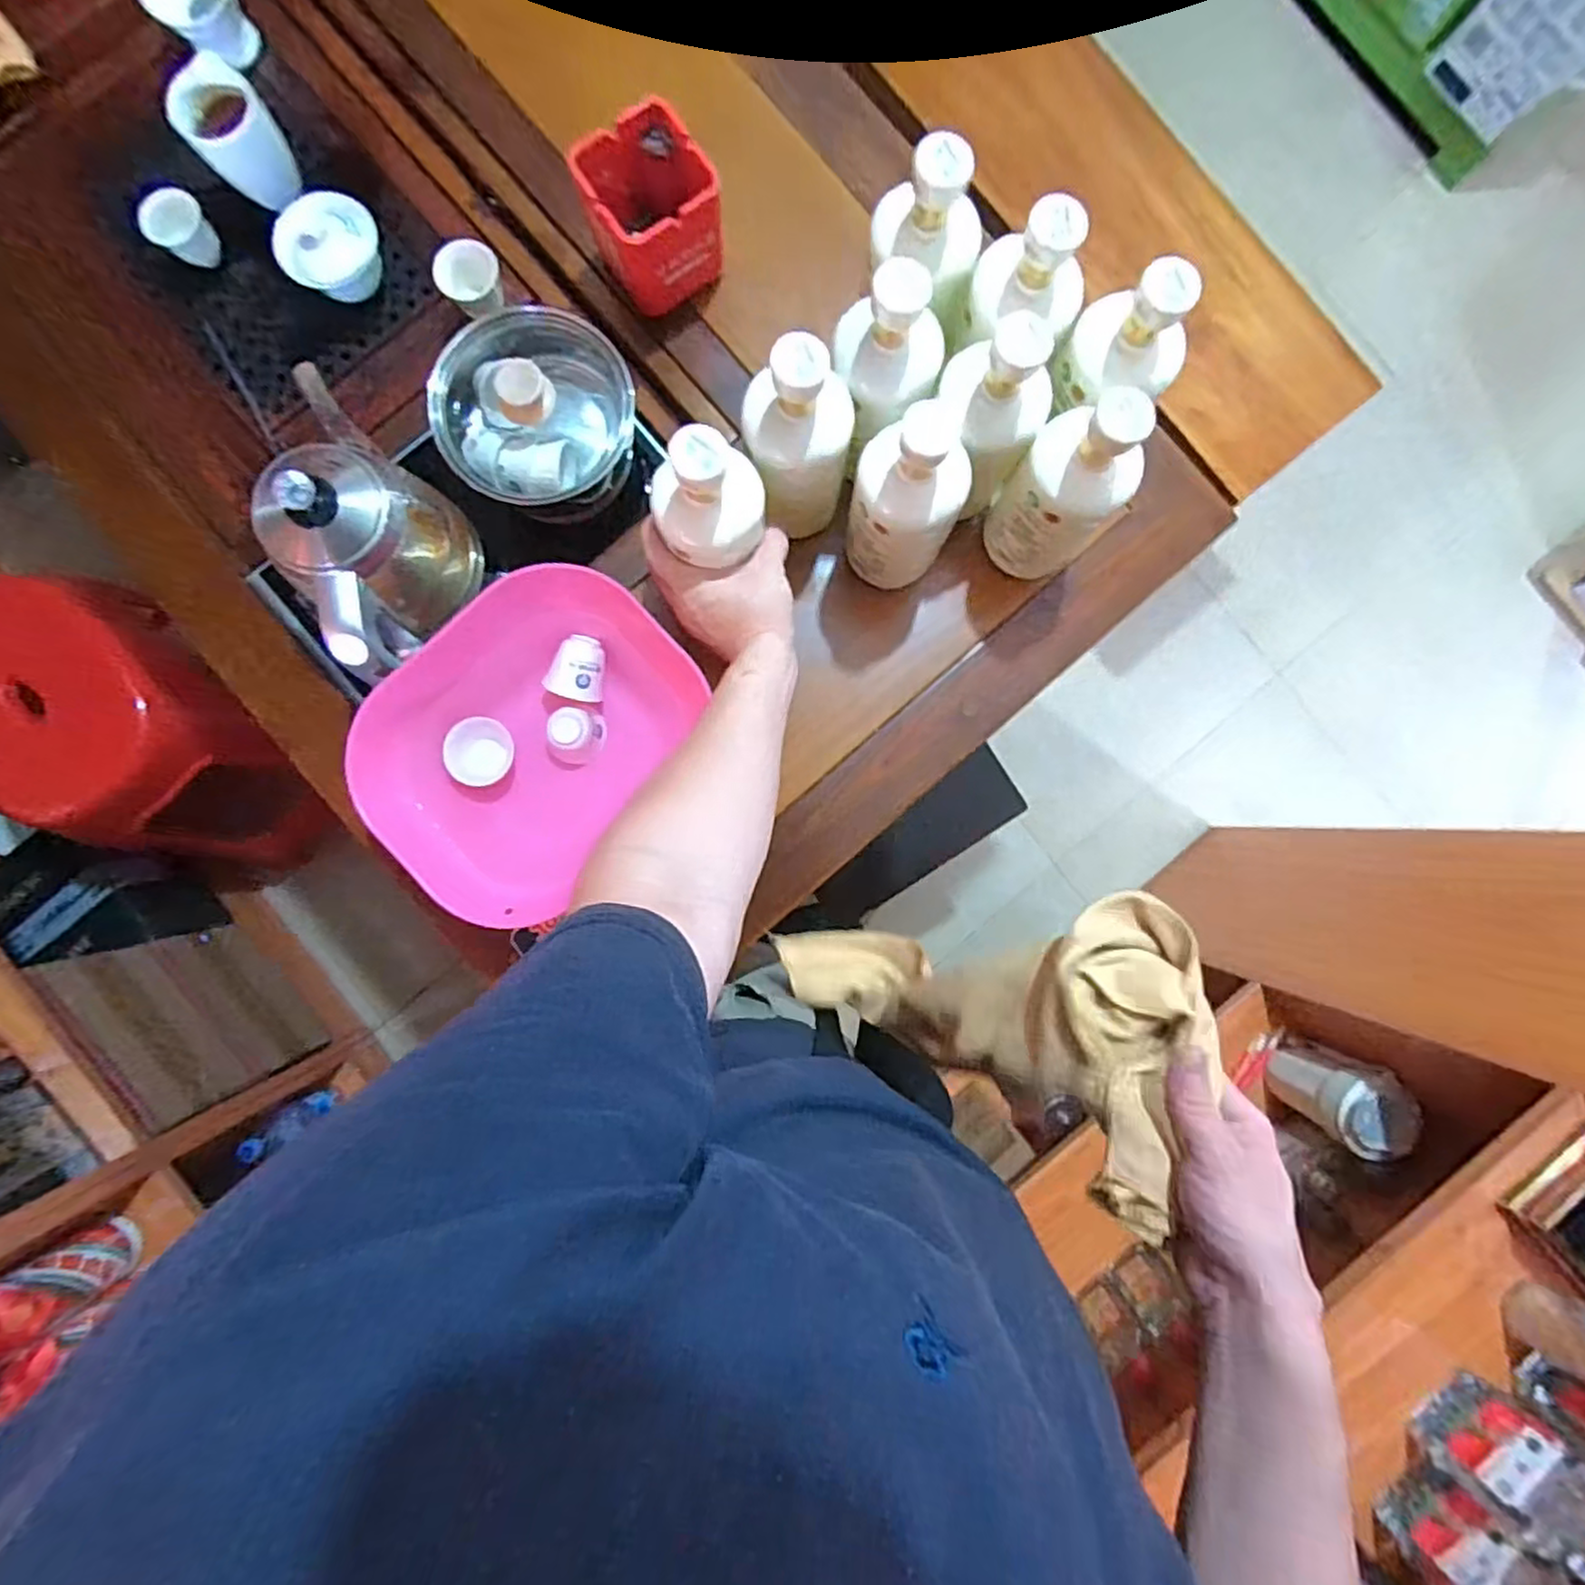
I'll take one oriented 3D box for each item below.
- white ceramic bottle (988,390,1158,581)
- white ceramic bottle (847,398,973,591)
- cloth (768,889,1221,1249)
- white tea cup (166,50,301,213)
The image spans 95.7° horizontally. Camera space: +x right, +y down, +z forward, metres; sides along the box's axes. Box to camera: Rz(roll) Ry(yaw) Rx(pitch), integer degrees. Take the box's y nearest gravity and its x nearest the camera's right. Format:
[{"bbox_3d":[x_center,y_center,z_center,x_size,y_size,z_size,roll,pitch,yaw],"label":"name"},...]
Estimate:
[{"bbox_3d":[0.214,-0.237,0.559,0.078,0.186,0.081,0,88,-1],"label":"white ceramic bottle"},{"bbox_3d":[0.088,-0.222,0.555,0.081,0.201,0.075,0,88,-1],"label":"white ceramic bottle"},{"bbox_3d":[0.126,0.162,0.523,0.103,0.310,0.161,-3,87,-35],"label":"cloth"},{"bbox_3d":[-0.497,-0.587,0.645,0.070,0.074,0.073,0,88,-1],"label":"white tea cup"}]

